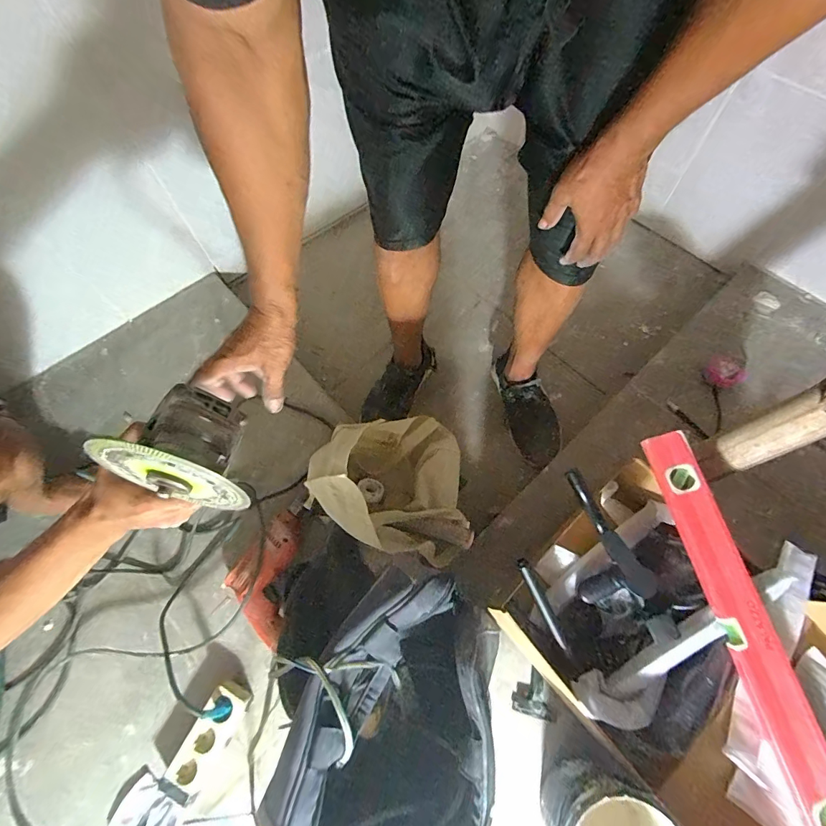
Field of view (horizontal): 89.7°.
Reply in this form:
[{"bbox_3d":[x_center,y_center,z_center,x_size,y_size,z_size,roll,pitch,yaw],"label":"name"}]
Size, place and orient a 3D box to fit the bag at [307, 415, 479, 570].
[{"bbox_3d":[-0.045,0.115,0.755,0.277,0.161,0.277,-5,65,0],"label":"bag"}]

